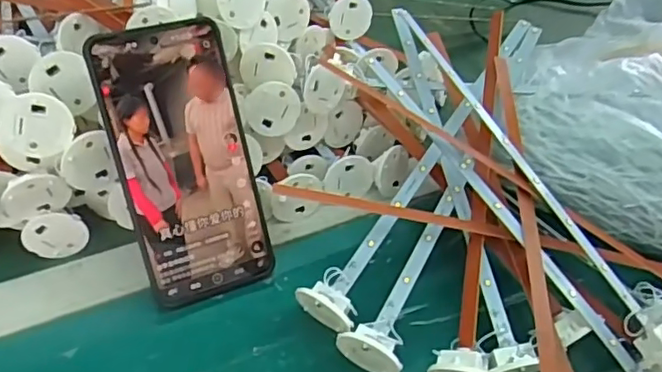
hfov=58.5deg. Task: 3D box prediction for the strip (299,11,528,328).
[{"bbox_3d":[0.075,-0.023,0.415,0.032,0.033,0.293,28,61,20],"label":"strip"}]

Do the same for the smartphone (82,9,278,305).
[{"bbox_3d":[-0.086,-0.013,0.356,0.077,0.164,0.004,-17,13,-22],"label":"smartphone"}]

